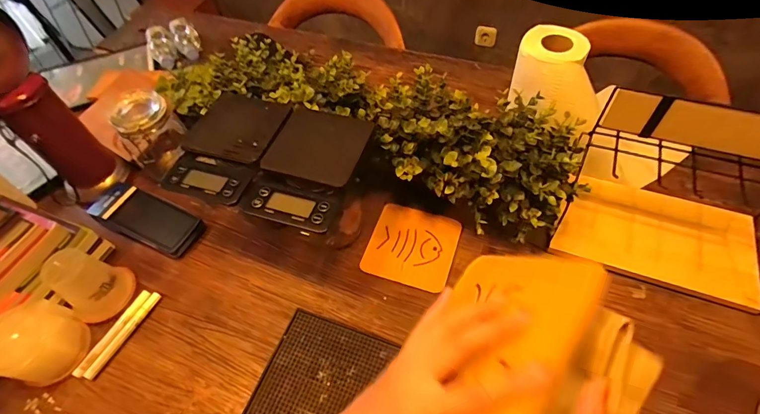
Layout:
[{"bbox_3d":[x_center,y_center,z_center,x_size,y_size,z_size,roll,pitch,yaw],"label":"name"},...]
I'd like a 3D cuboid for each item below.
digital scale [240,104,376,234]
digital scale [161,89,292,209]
[{"bbox_3d":[-0.099,-0.057,0.555,0.133,0.040,0.187,16,58,15],"label":"digital scale"},{"bbox_3d":[-0.225,-0.094,0.589,0.137,0.039,0.192,13,57,14],"label":"digital scale"}]

